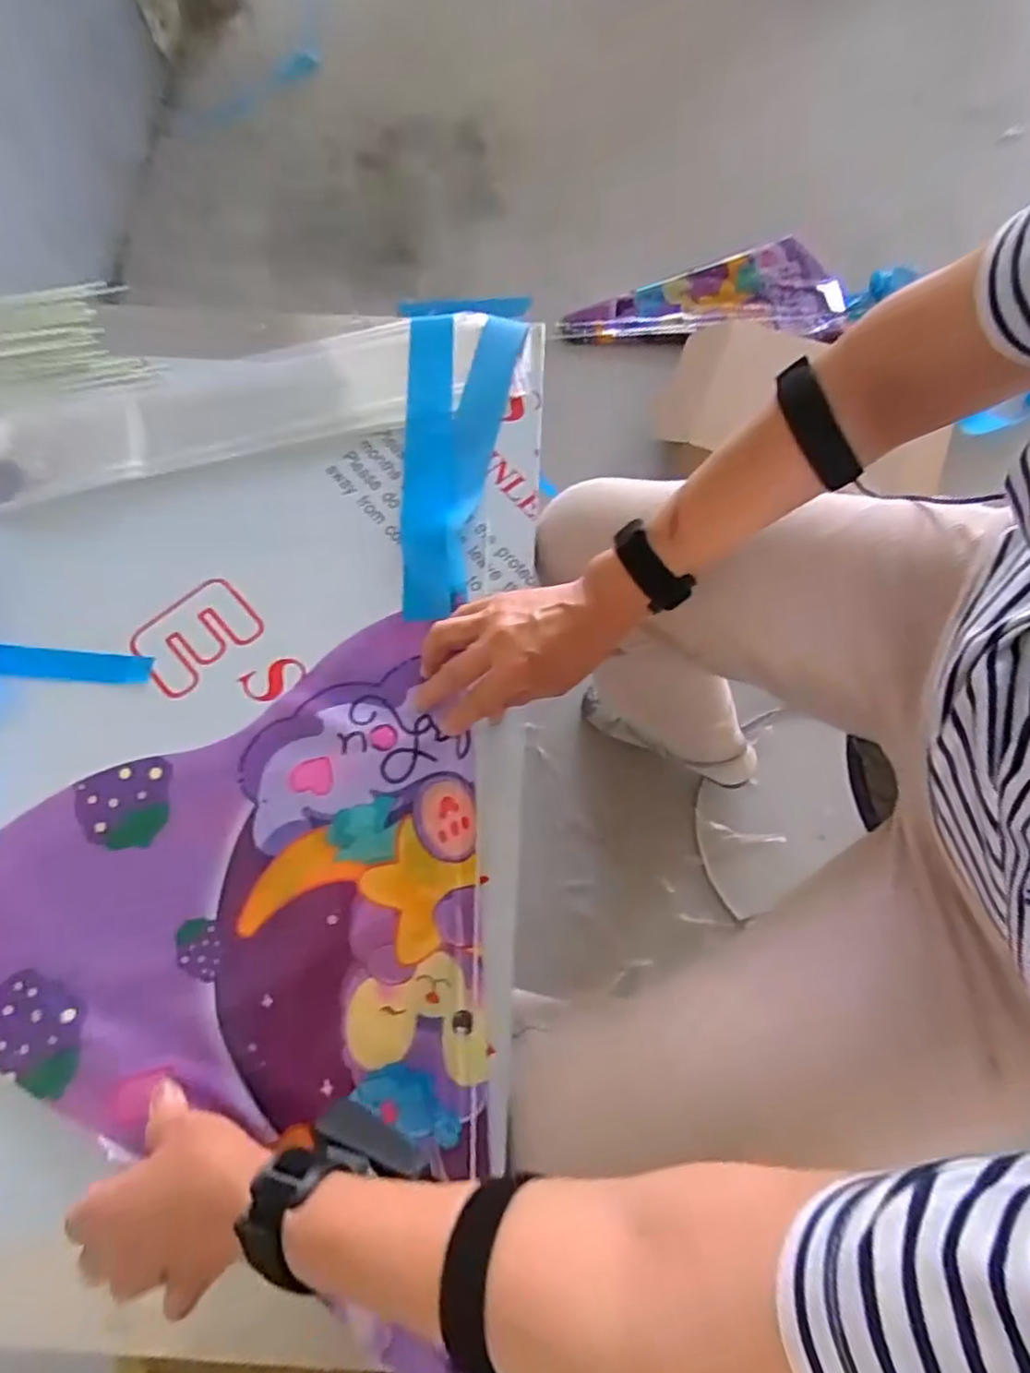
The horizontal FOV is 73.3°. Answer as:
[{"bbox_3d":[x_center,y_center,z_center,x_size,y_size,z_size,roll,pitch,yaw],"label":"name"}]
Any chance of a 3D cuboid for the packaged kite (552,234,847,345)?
[{"bbox_3d":[0.328,-0.648,1.200,0.507,0.061,0.207,-8,72,-2],"label":"packaged kite"}]

